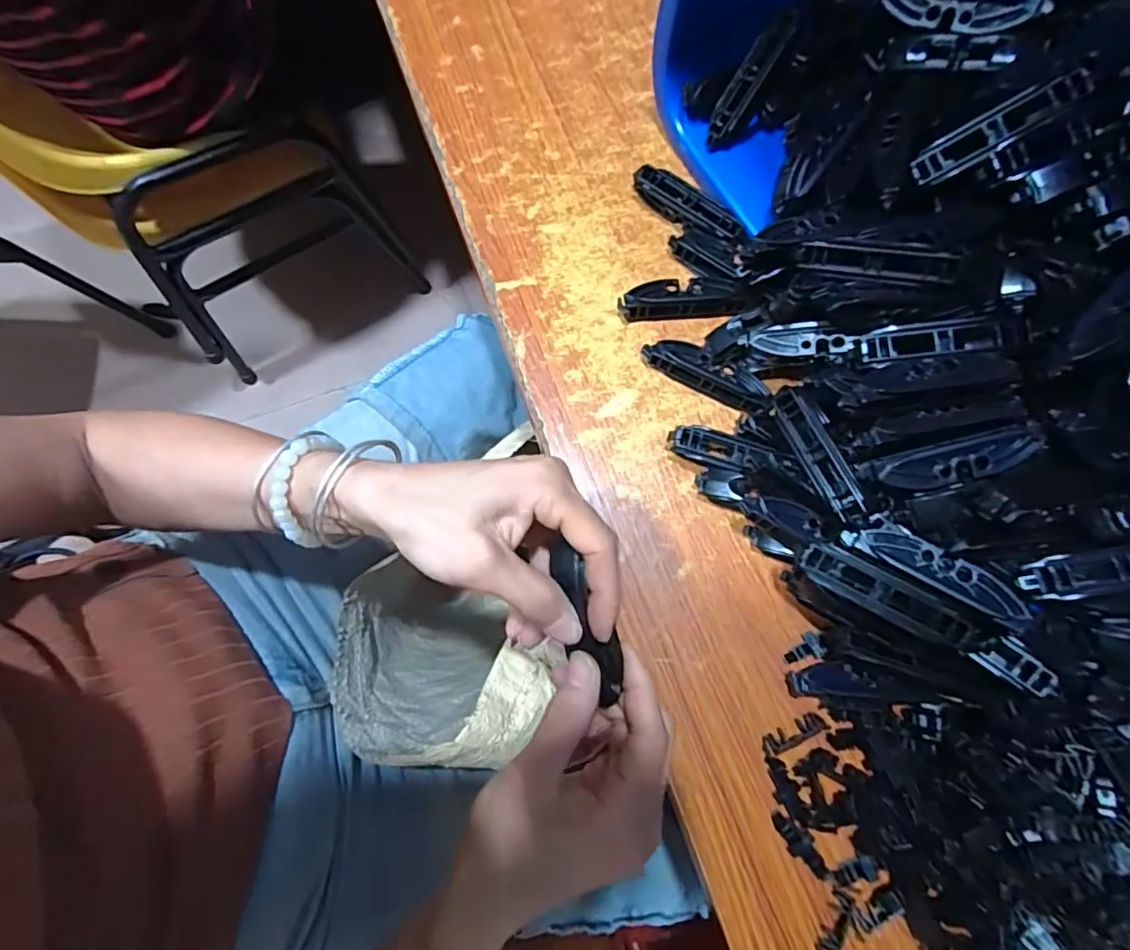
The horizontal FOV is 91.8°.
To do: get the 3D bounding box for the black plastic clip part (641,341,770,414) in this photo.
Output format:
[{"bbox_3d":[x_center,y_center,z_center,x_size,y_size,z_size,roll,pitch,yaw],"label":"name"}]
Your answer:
[{"bbox_3d":[0.085,-0.060,0.329,0.078,0.015,0.019,28,79,7],"label":"black plastic clip part"}]

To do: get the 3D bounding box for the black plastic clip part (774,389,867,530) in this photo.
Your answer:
[{"bbox_3d":[0.133,-0.010,0.284,0.014,0.013,0.076,-23,78,-5],"label":"black plastic clip part"}]

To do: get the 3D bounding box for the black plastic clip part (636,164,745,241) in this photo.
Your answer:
[{"bbox_3d":[0.078,-0.172,0.352,0.073,0.020,0.018,36,80,9],"label":"black plastic clip part"}]

